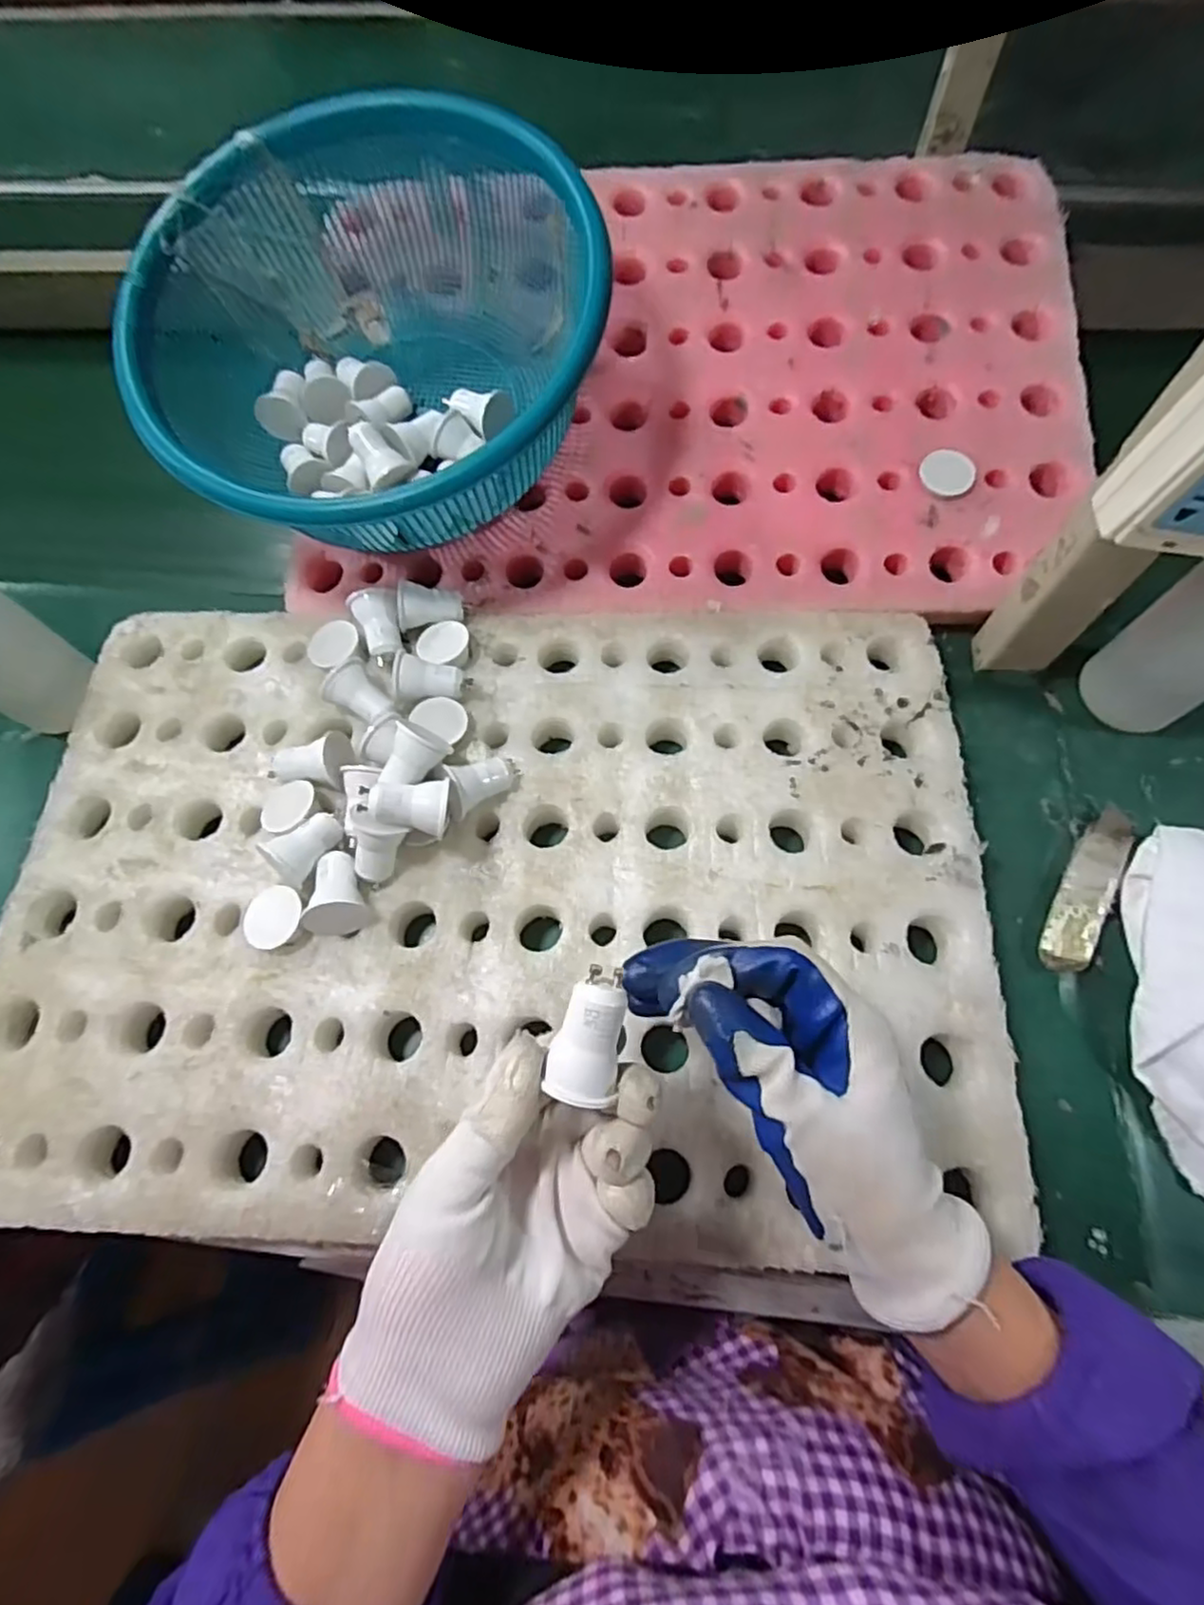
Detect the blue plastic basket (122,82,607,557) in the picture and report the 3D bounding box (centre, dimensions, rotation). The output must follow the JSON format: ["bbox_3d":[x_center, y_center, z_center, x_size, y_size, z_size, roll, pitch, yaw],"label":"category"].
[{"bbox_3d":[-0.147,-0.285,0.447,0.281,0.155,0.263,-30,70,-9],"label":"blue plastic basket"}]

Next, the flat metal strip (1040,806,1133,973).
[{"bbox_3d":[0.286,0.050,0.400,0.027,0.012,0.106,27,71,12],"label":"flat metal strip"}]

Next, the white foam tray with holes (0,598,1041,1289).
[{"bbox_3d":[-0.065,0.047,0.401,0.545,0.052,0.362,2,68,2],"label":"white foam tray with holes"}]

